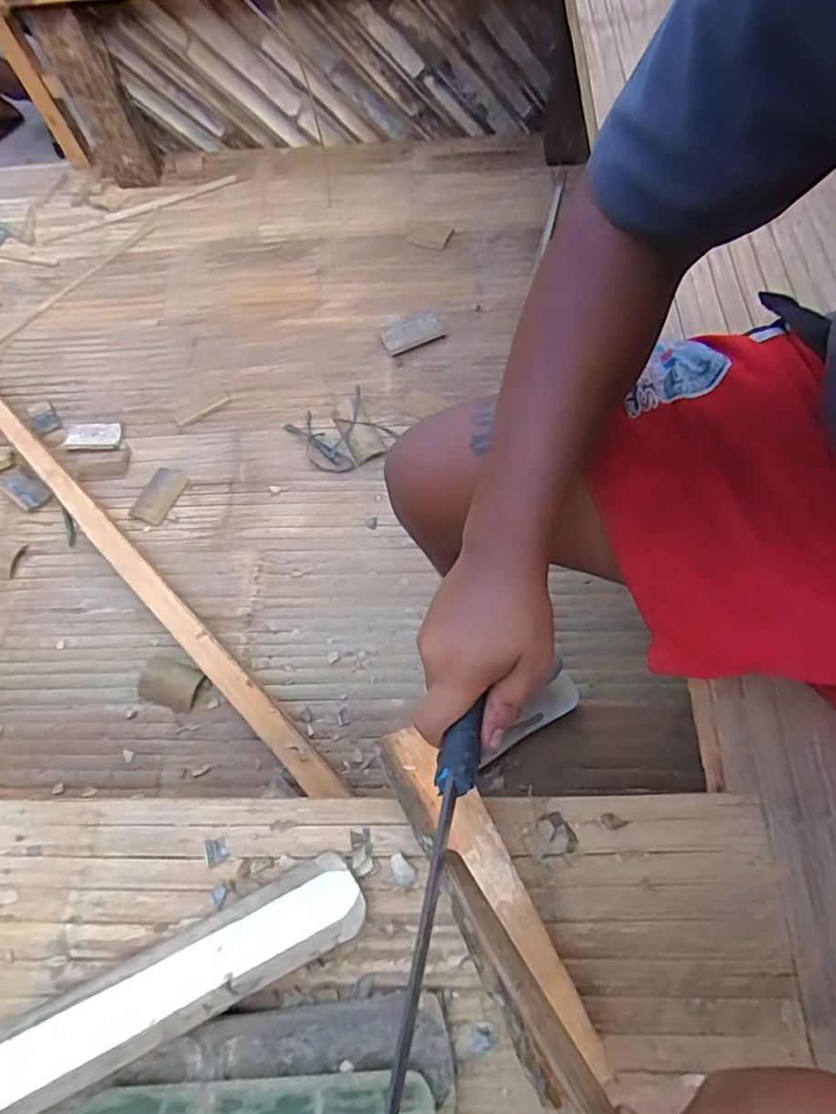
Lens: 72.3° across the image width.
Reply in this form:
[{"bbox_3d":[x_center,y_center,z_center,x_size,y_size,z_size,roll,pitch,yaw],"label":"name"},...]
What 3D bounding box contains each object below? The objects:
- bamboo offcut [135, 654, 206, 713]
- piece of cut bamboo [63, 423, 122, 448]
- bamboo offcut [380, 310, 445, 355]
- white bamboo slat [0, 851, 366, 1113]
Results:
[{"bbox_3d":[-0.426,0.212,0.972,0.108,0.032,0.077,13,66,10],"label":"bamboo offcut"},{"bbox_3d":[-0.684,-0.252,1.195,0.125,0.020,0.063,-2,64,3],"label":"piece of cut bamboo"},{"bbox_3d":[-0.012,-0.488,1.243,0.133,0.012,0.076,-26,65,-8],"label":"bamboo offcut"},{"bbox_3d":[-0.230,0.326,0.396,0.401,0.018,0.064,-22,51,-9],"label":"white bamboo slat"}]

